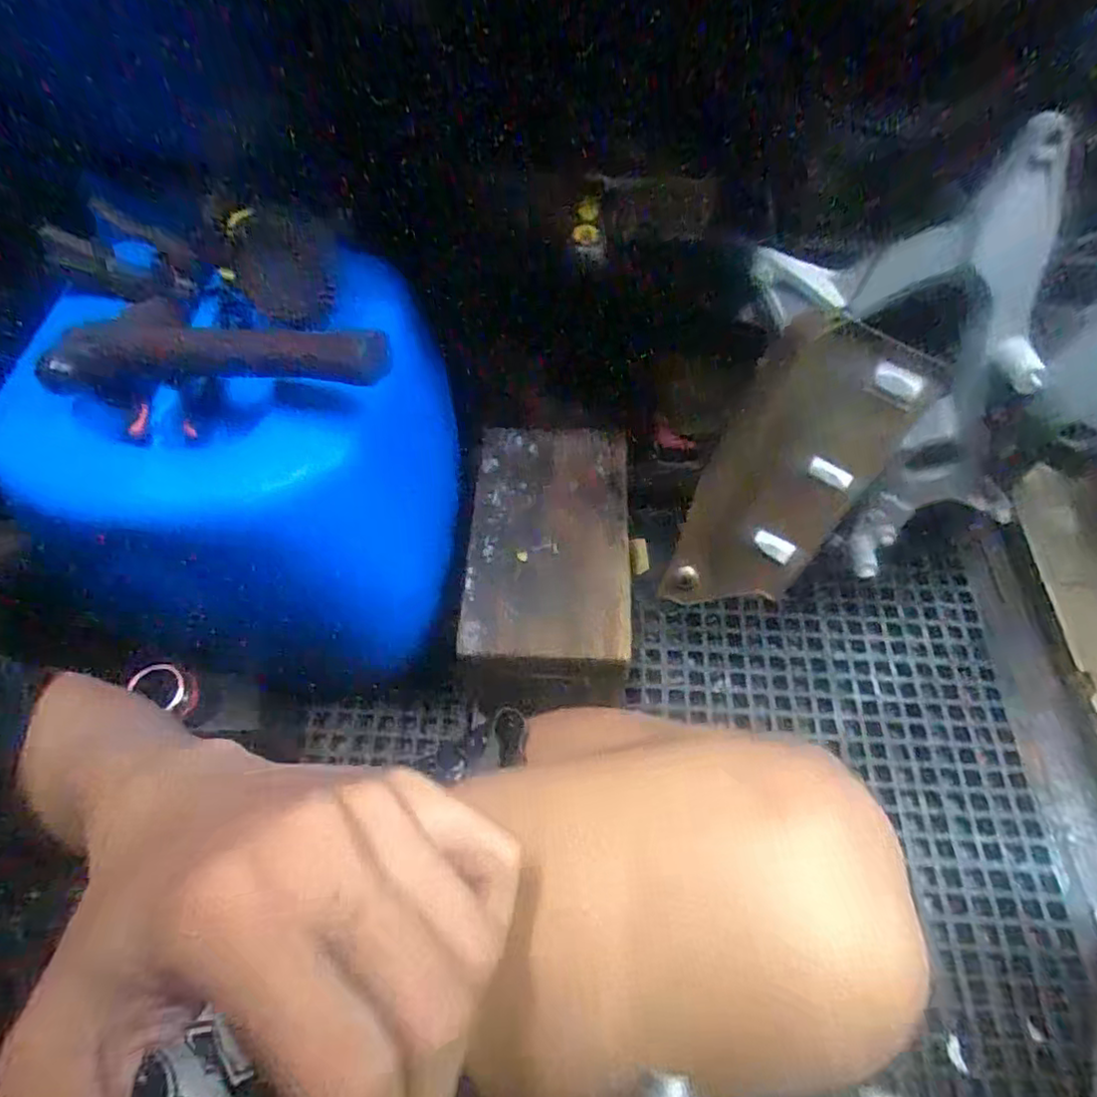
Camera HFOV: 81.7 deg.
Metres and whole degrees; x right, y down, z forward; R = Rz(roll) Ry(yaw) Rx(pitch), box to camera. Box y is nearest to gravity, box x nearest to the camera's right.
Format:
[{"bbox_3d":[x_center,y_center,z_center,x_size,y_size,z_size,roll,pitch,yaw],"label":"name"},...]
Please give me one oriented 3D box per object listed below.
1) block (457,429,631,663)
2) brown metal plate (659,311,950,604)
[{"bbox_3d":[0.001,-0.011,0.642,0.159,0.036,0.251,2,60,2],"label":"block"},{"bbox_3d":[0.213,-0.058,0.594,0.132,0.304,0.024,33,37,15],"label":"brown metal plate"}]

